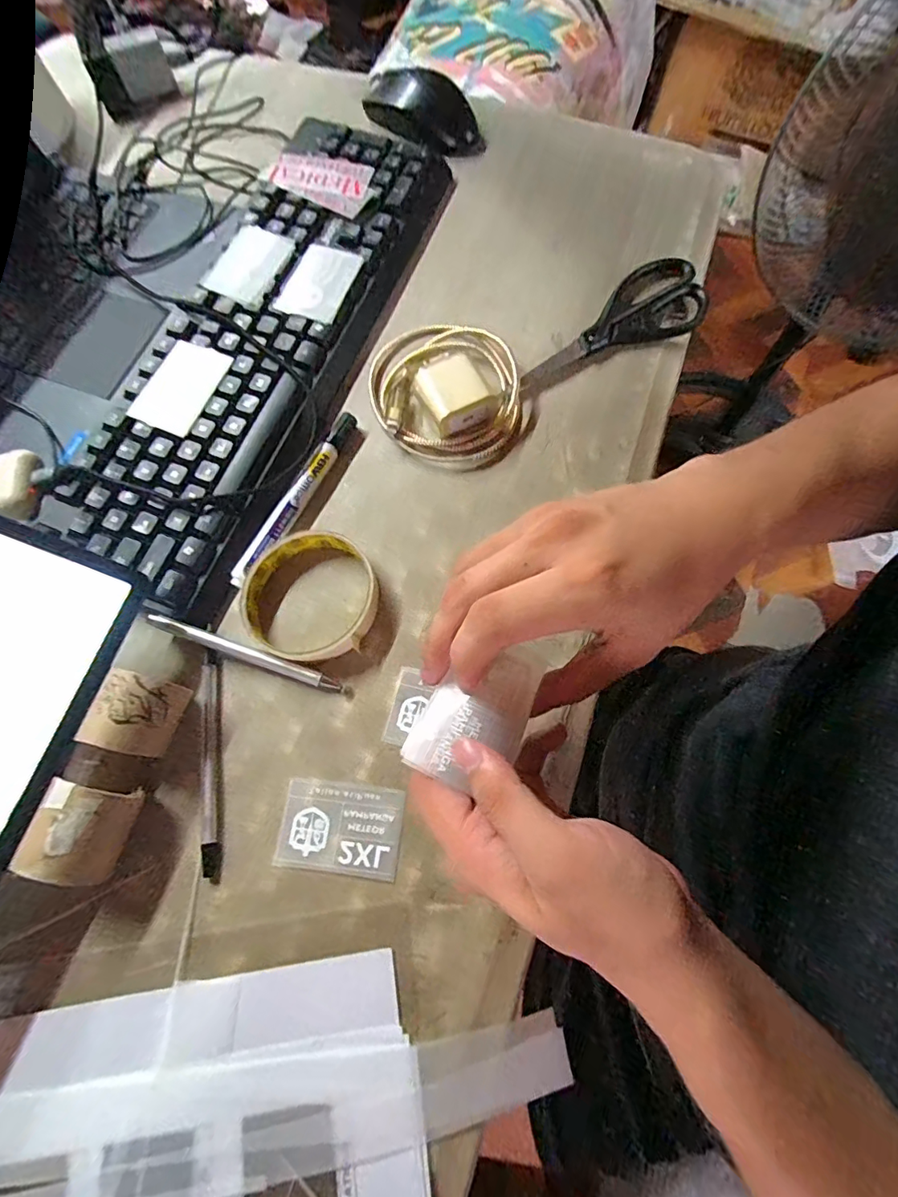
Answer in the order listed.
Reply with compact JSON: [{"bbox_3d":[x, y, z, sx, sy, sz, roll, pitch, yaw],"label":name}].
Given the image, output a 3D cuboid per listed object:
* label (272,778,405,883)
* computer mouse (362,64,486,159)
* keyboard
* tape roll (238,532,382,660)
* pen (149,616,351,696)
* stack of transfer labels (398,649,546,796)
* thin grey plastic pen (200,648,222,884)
[{"bbox_3d":[-0.059,0.125,0.268,0.065,0.004,0.044,7,71,3],"label":"label"},{"bbox_3d":[-0.021,-0.433,0.434,0.114,0.029,0.051,29,73,10],"label":"computer mouse"},{"bbox_3d":[-0.134,-0.200,0.361,0.130,0.025,0.416,21,72,8],"label":"keyboard"},{"bbox_3d":[-0.086,-0.002,0.306,0.081,0.015,0.082,0,71,1],"label":"tape roll"},{"bbox_3d":[-0.121,0.034,0.298,0.131,0.009,0.008,18,72,7],"label":"pen"},{"bbox_3d":[0.011,0.048,0.210,0.043,0.009,0.060,21,75,11],"label":"stack of transfer labels"},{"bbox_3d":[-0.137,0.091,0.281,0.012,0.007,0.125,-8,71,-2],"label":"thin grey plastic pen"}]

